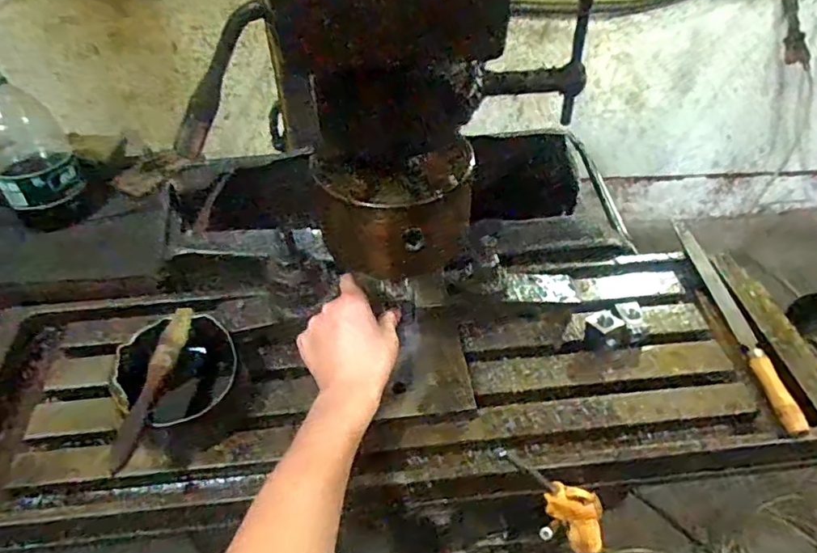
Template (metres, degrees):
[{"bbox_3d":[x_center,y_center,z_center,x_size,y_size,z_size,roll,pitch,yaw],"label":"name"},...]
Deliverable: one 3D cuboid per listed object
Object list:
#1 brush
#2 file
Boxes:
[{"bbox_3d":[-0.211,0.087,0.464,0.015,0.022,0.144,6,45,6],"label":"brush"},{"bbox_3d":[0.329,0.033,0.573,0.021,0.020,0.286,-1,45,-1],"label":"file"}]

